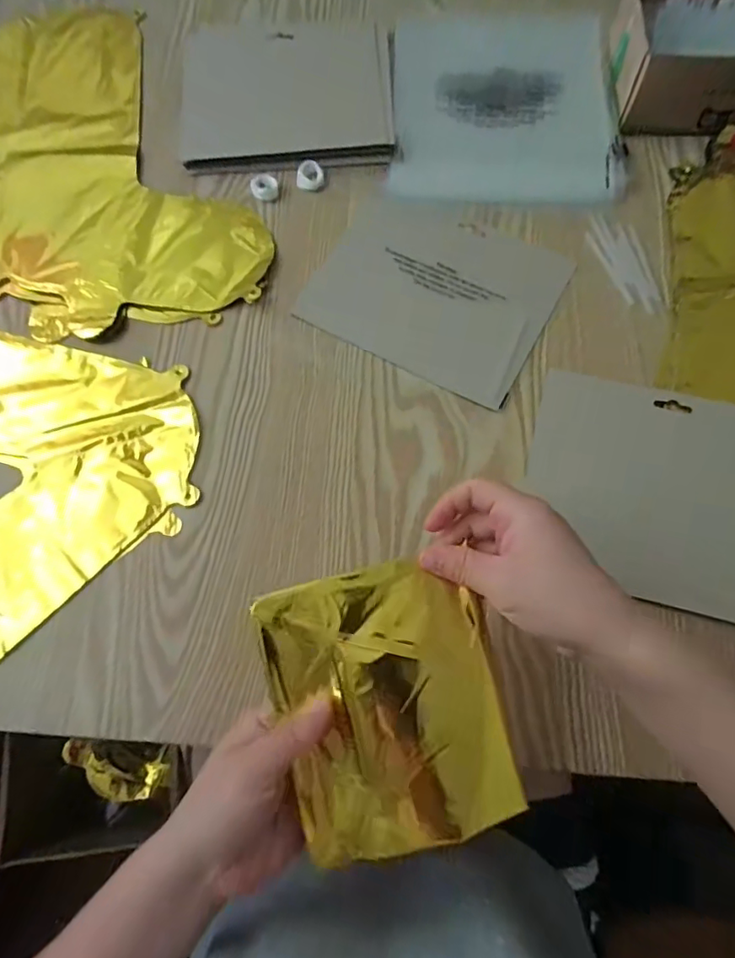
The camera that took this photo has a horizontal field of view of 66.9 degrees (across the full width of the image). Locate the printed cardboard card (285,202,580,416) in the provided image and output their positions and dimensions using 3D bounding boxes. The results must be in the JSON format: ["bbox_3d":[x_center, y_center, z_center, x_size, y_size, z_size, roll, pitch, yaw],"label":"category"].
[{"bbox_3d":[0.057,-0.159,0.472,0.189,0.005,0.155,26,73,11],"label":"printed cardboard card"}]

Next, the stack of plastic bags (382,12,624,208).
[{"bbox_3d":[0.130,-0.368,0.538,0.207,0.011,0.244,2,70,3],"label":"stack of plastic bags"}]

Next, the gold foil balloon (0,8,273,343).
[{"bbox_3d":[-0.247,-0.310,0.532,0.235,0.014,0.409,-16,71,-4],"label":"gold foil balloon"}]

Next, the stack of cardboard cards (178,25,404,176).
[{"bbox_3d":[-0.077,-0.377,0.543,0.203,0.016,0.179,-2,70,1],"label":"stack of cardboard cards"}]

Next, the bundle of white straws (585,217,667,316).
[{"bbox_3d":[0.223,-0.187,0.477,0.041,0.004,0.101,-21,71,-5],"label":"bundle of white straws"}]

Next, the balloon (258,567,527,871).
[{"bbox_3d":[0.012,0.121,0.300,0.121,0.025,0.140,-12,70,-2],"label":"balloon"}]

